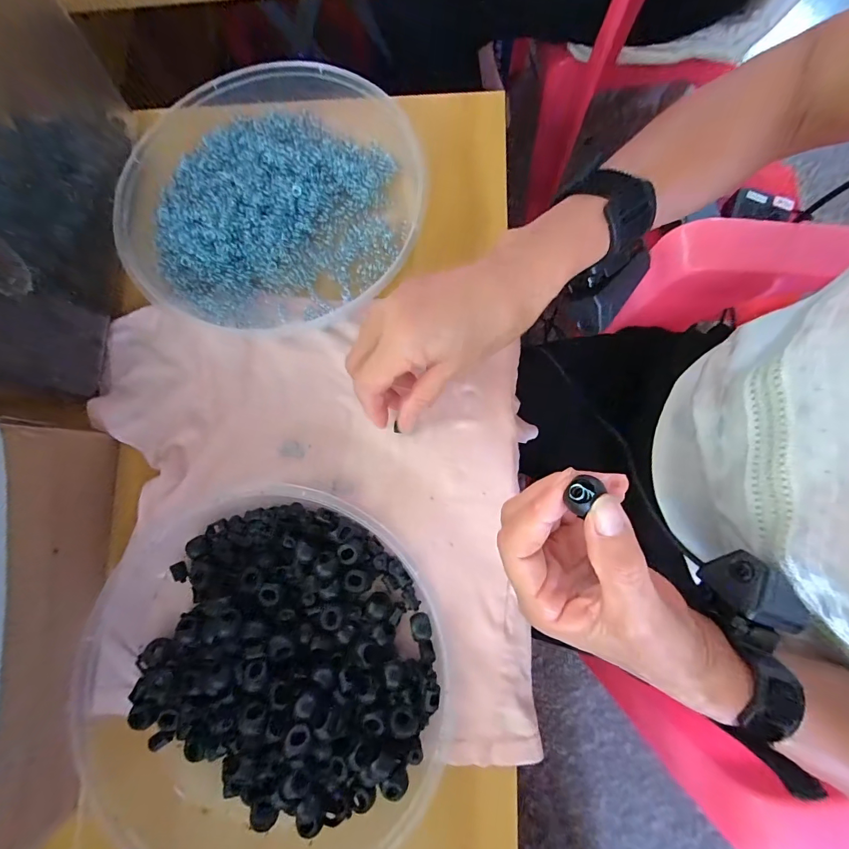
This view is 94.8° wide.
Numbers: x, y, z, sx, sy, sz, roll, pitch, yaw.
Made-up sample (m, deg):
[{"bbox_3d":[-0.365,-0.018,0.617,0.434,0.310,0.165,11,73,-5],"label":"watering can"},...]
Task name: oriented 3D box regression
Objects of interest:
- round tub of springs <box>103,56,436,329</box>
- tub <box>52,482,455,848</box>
[{"bbox_3d":[-0.124,-0.180,0.317,0.242,0.048,0.212,5,81,5],"label":"round tub of springs"},{"bbox_3d":[-0.107,0.163,0.265,0.252,0.044,0.234,-1,80,4],"label":"tub"}]

